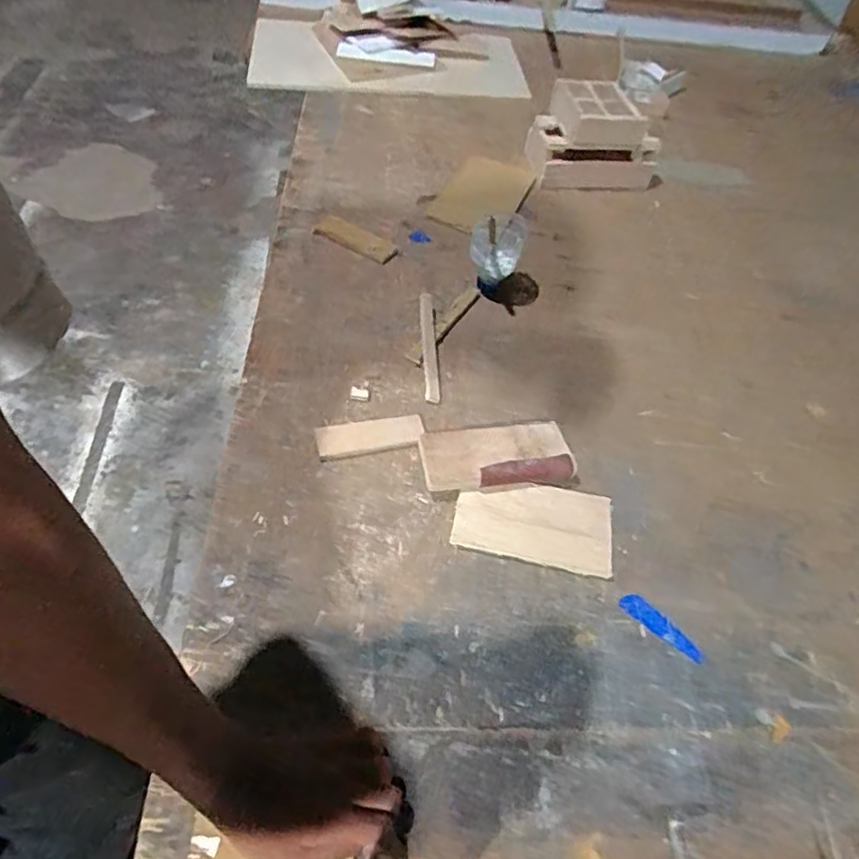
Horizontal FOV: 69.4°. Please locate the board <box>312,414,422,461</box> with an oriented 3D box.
[{"bbox_3d":[-0.062,0.007,0.657,0.111,0.008,0.040,-8,55,-11],"label":"board"}]

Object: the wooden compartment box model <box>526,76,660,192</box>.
[{"bbox_3d":[0.260,-0.450,0.963,0.200,0.124,0.106,4,54,-3],"label":"wooden compartment box model"}]

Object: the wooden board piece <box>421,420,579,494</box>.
[{"bbox_3d":[0.068,0.028,0.642,0.149,0.031,0.078,-5,55,-9],"label":"wooden board piece"}]

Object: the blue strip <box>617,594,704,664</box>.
[{"bbox_3d":[0.211,0.178,0.560,0.080,0.004,0.021,39,59,21],"label":"blue strip"}]

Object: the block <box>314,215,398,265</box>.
[{"bbox_3d":[-0.100,-0.260,0.842,0.107,0.010,0.046,27,56,14],"label":"block"}]

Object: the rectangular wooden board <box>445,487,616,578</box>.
[{"bbox_3d":[0.102,0.091,0.607,0.150,0.014,0.082,12,54,3],"label":"rectangular wooden board"}]

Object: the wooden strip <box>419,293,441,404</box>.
[{"bbox_3d":[-0.001,-0.101,0.743,0.018,0.009,0.166,-1,54,-6],"label":"wooden strip"}]

